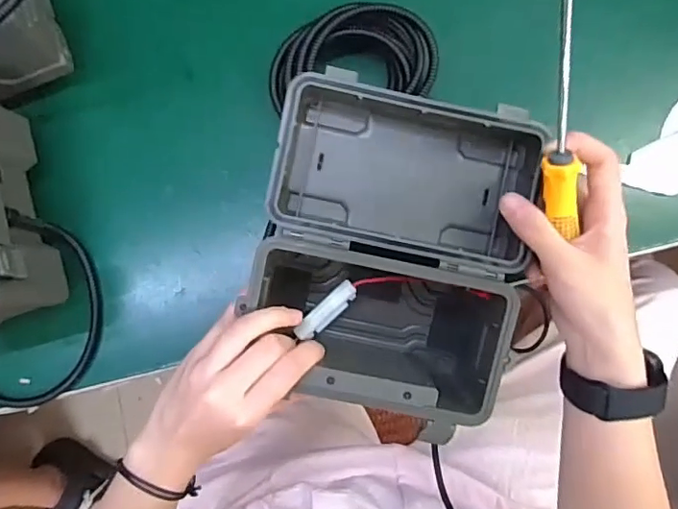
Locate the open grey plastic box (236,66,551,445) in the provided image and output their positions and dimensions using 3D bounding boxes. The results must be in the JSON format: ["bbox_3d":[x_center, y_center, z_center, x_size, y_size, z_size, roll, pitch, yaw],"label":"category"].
[{"bbox_3d":[0.036,0.004,0.383,0.170,0.108,0.206,11,84,3],"label":"open grey plastic box"}]

